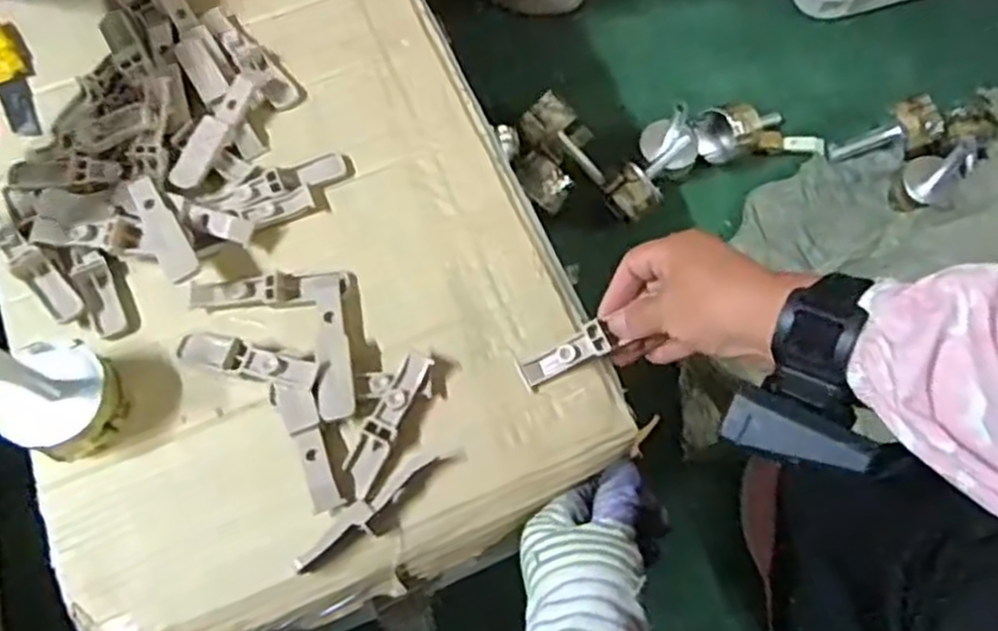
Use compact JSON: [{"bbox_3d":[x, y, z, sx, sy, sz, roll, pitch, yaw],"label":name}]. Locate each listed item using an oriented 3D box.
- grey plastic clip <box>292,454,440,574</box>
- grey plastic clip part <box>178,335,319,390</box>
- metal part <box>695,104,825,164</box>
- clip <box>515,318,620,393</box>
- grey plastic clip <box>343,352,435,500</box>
[{"bbox_3d":[-0.074,0.111,0.440,0.095,0.013,0.018,-35,73,-12],"label":"grey plastic clip"},{"bbox_3d":[-0.155,0.028,0.478,0.095,0.020,0.019,16,70,7],"label":"grey plastic clip part"},{"bbox_3d":[0.288,-0.203,0.849,0.145,0.057,0.058,1,69,1],"label":"metal part"},{"bbox_3d":[0.042,0.024,0.480,0.061,0.010,0.020,-28,71,7],"label":"clip"},{"bbox_3d":[-0.071,0.062,0.468,0.029,0.018,0.089,23,71,9],"label":"grey plastic clip"}]

